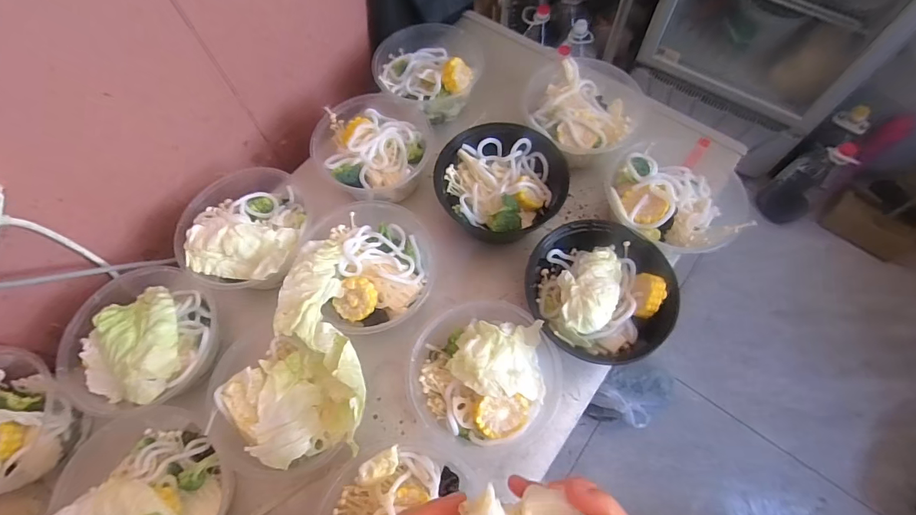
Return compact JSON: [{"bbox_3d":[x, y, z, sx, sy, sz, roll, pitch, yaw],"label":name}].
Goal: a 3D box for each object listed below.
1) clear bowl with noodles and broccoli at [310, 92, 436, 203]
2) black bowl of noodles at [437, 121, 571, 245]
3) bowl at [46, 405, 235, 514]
[{"bbox_3d":[-0.114,-0.156,0.604,0.152,0.073,0.162,21,68,11],"label":"clear bowl with noodles and broccoli"},{"bbox_3d":[0.054,-0.094,0.579,0.162,0.082,0.147,-22,67,-8],"label":"black bowl of noodles"},{"bbox_3d":[-0.316,0.242,0.434,0.152,0.069,0.169,9,66,6],"label":"bowl"}]

